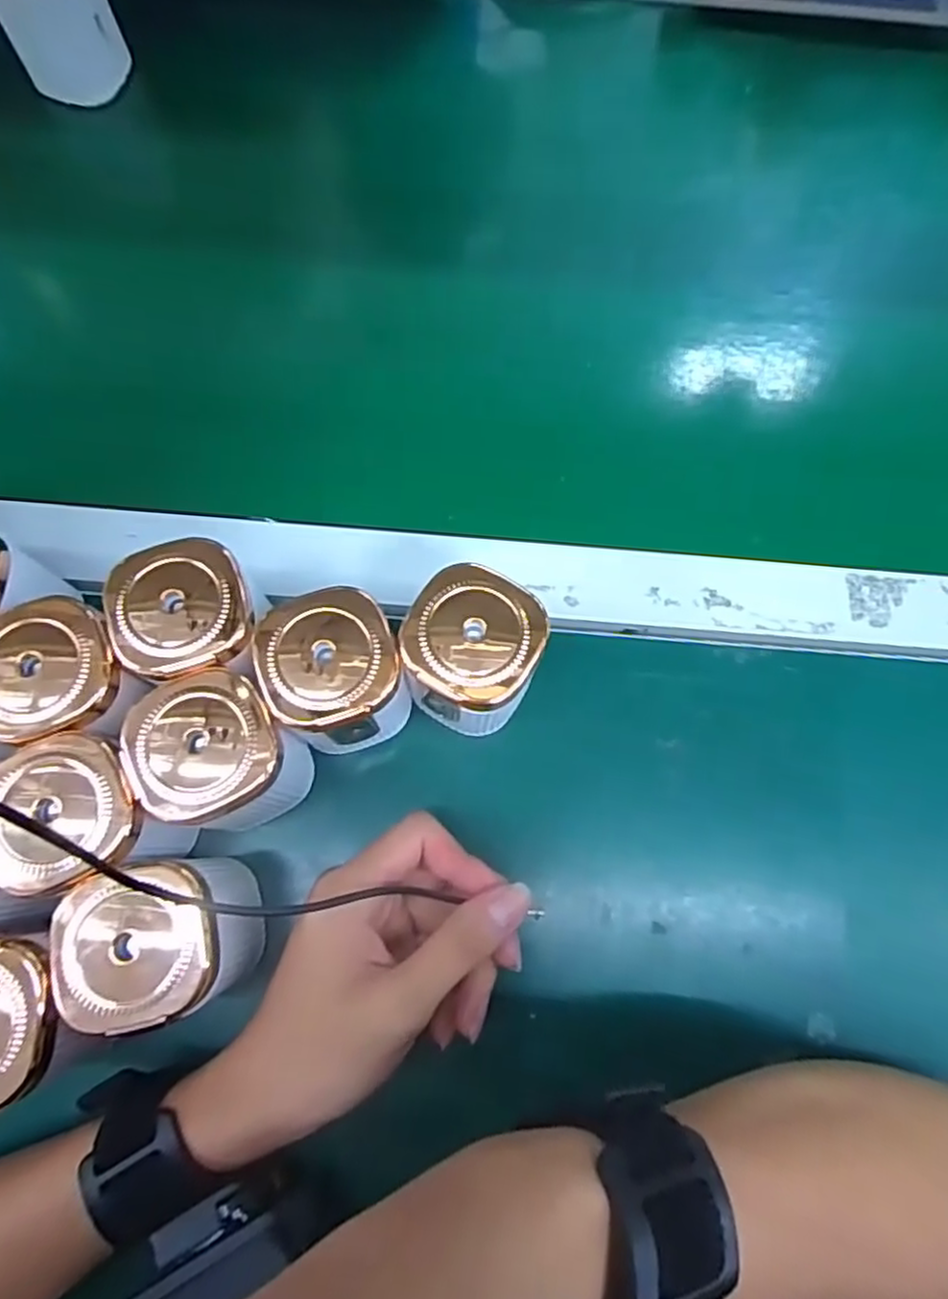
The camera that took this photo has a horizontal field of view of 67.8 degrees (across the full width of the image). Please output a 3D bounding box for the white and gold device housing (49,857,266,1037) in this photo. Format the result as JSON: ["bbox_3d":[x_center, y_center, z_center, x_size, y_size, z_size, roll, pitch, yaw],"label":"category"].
[{"bbox_3d":[-0.114,0.109,0.273,0.065,0.061,0.052,-10,76,-4],"label":"white and gold device housing"}]

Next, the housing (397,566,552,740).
[{"bbox_3d":[-0.001,0.004,0.309,0.056,0.077,0.058,24,76,5],"label":"housing"}]

